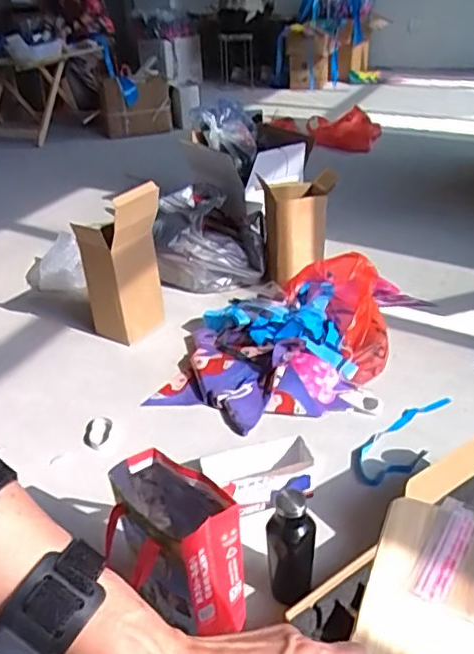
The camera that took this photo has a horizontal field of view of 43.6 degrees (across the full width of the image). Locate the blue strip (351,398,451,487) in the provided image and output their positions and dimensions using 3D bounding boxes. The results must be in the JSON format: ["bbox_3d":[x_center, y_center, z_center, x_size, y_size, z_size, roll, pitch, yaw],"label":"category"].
[{"bbox_3d":[0.375,0.241,1.304,0.350,0.010,0.115,-28,39,-34],"label":"blue strip"}]

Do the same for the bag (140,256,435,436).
[{"bbox_3d":[0.109,0.026,1.511,0.582,0.193,0.500,4,32,11],"label":"bag"}]

